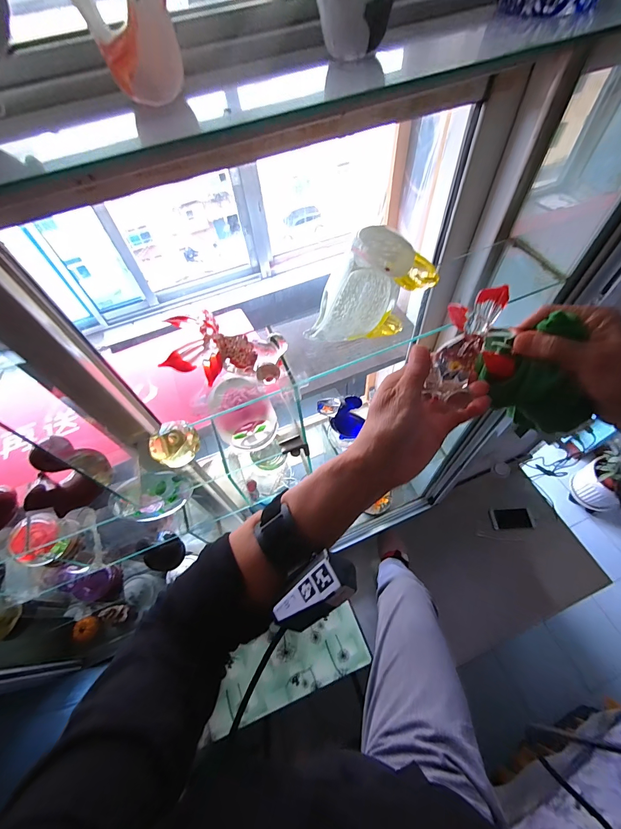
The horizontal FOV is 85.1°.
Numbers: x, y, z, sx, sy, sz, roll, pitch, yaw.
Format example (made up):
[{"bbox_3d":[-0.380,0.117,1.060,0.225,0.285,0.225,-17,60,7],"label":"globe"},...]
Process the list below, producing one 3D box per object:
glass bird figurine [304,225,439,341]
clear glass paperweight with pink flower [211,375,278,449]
[{"bbox_3d":[0.056,-0.121,0.322,0.107,0.119,0.047,15,61,13],"label":"glass bird figurine"},{"bbox_3d":[-0.088,0.004,0.438,0.077,0.080,0.065,-33,62,-15],"label":"clear glass paperweight with pink flower"}]

